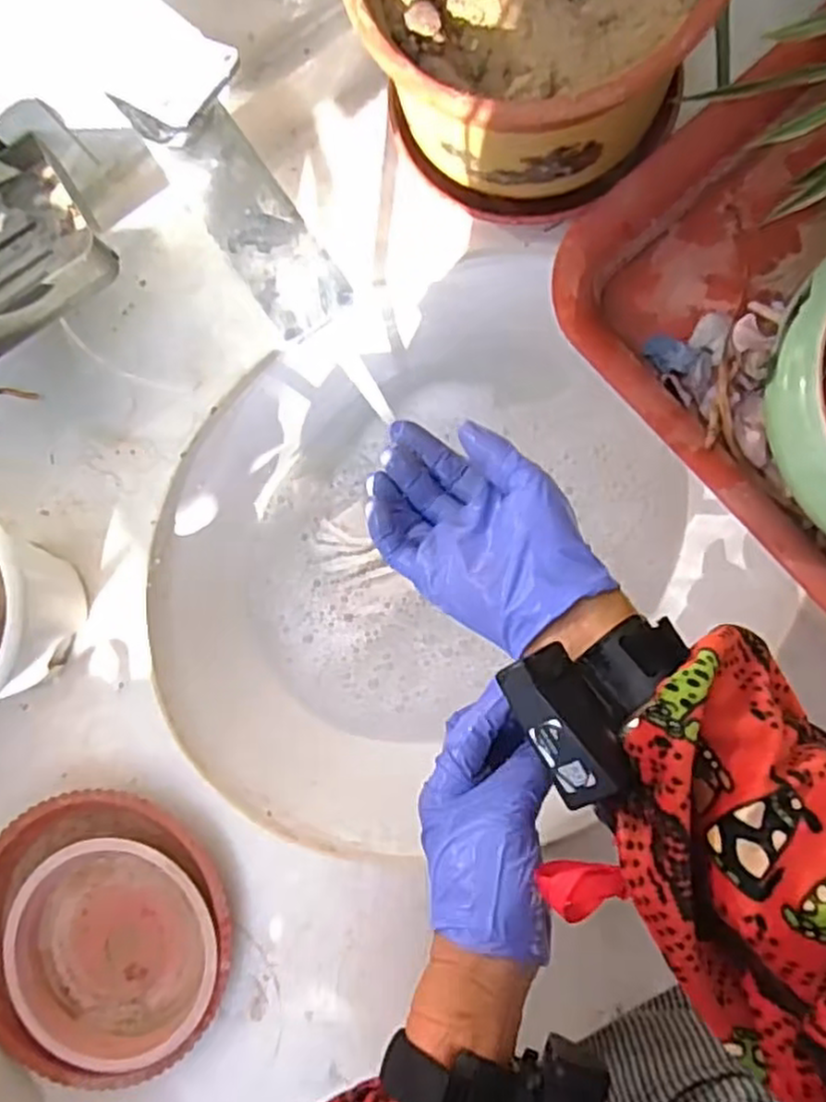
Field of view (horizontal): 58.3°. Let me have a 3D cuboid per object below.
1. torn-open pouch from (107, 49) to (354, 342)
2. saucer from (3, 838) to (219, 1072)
[{"bbox_3d":[-0.084,-0.168,0.372,0.055,0.027,0.144,-28,82,3],"label":"torn-open pouch"},{"bbox_3d":[-0.186,0.247,0.459,0.132,0.016,0.123,-1,84,7],"label":"saucer"}]

